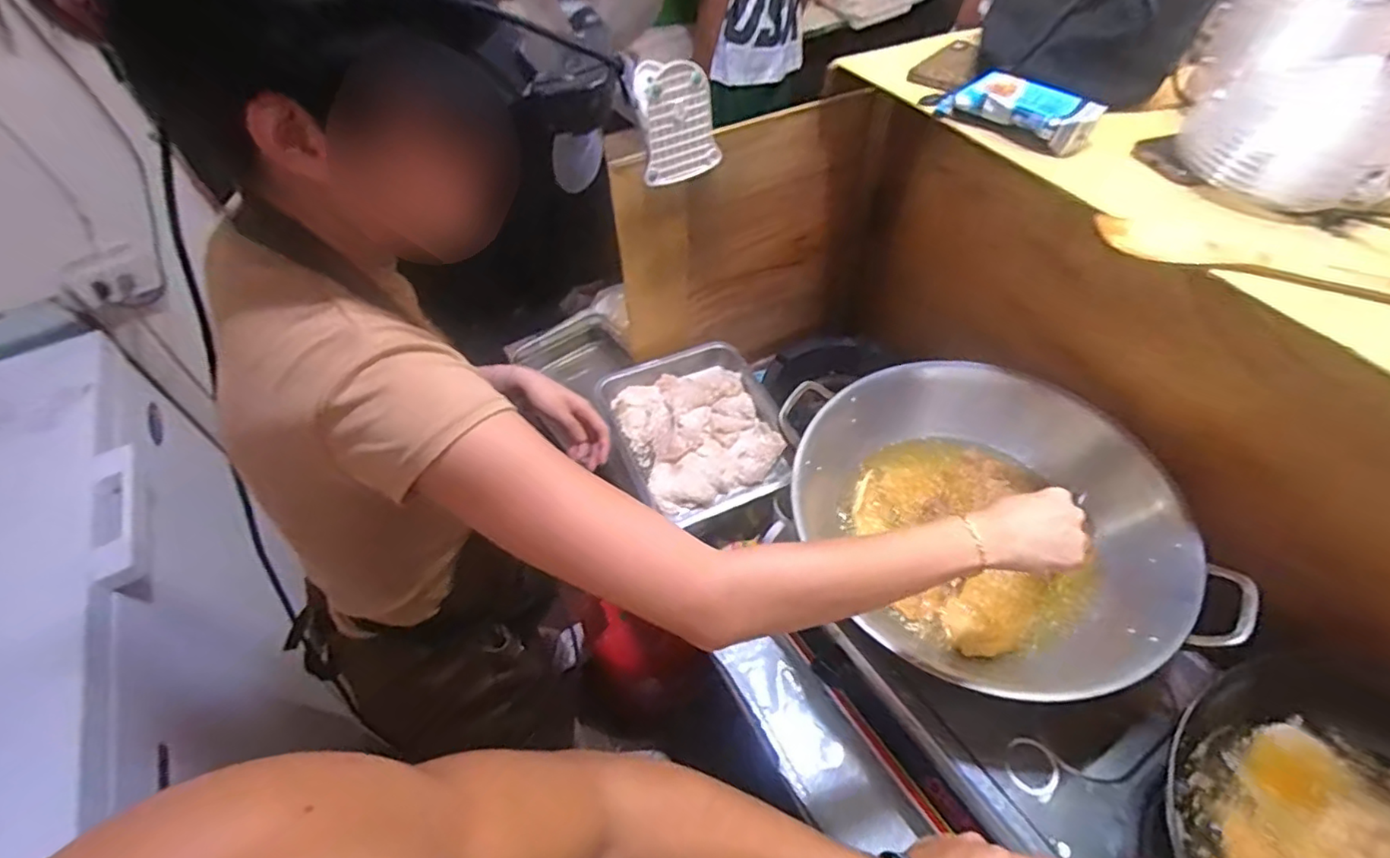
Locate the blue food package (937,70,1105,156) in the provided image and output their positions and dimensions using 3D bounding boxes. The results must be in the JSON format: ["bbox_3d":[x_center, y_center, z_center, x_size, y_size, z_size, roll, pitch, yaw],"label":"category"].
[{"bbox_3d":[0.346,-0.341,0.643,0.148,0.036,0.065,34,61,26],"label":"blue food package"}]

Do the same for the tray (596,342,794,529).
[{"bbox_3d":[0.001,-0.006,0.949,0.253,0.054,0.288,-21,53,-13],"label":"tray"}]

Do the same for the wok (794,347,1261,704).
[{"bbox_3d":[0.324,0.112,0.687,0.448,0.157,0.338,23,56,20],"label":"wok"}]

